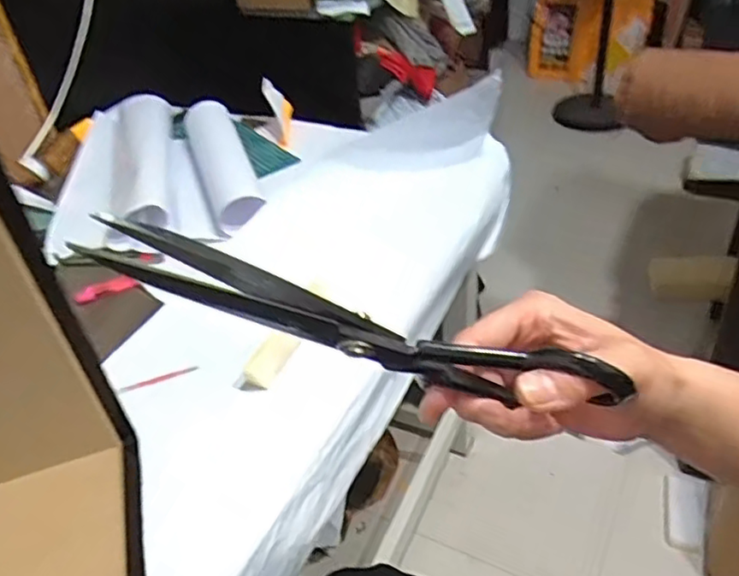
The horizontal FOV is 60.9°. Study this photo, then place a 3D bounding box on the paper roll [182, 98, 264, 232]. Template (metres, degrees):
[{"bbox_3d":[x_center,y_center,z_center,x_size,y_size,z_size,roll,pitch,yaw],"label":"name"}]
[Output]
[{"bbox_3d":[-0.230,-0.204,0.979,0.078,0.057,0.369,-17,39,-13],"label":"paper roll"}]

